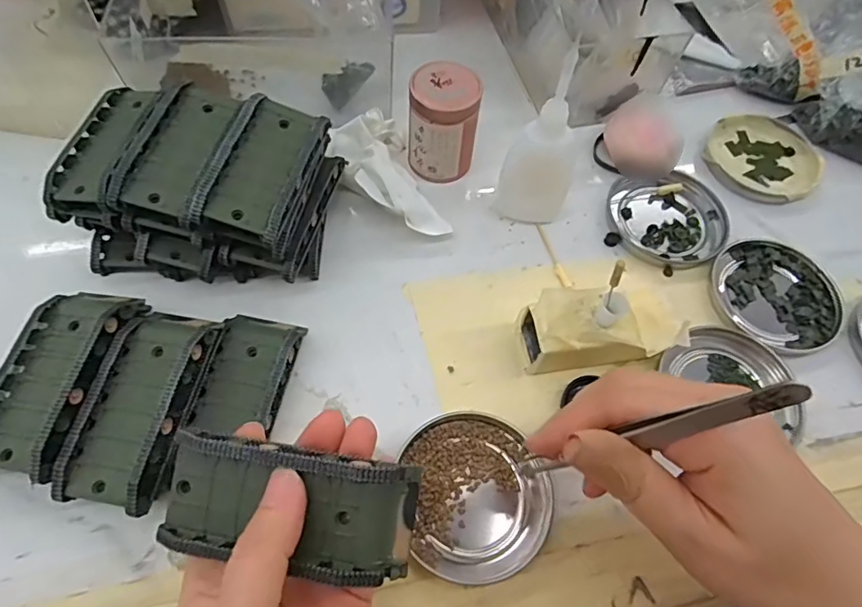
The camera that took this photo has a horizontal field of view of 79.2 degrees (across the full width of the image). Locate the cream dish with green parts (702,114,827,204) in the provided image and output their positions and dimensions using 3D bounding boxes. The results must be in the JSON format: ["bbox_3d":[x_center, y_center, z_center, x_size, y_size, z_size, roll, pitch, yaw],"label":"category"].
[{"bbox_3d":[0.245,-0.108,0.386,0.080,0.012,0.079,2,62,-3],"label":"cream dish with green parts"}]

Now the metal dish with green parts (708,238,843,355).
[{"bbox_3d":[0.218,-0.008,0.329,0.079,0.008,0.071,37,66,15],"label":"metal dish with green parts"}]

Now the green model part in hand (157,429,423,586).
[{"bbox_3d":[-0.055,0.077,0.198,0.096,0.025,0.046,14,62,6],"label":"green model part in hand"}]

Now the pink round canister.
[{"bbox_3d":[0.009,-0.116,0.342,0.044,0.064,0.039,9,62,1],"label":"pink round canister"}]

